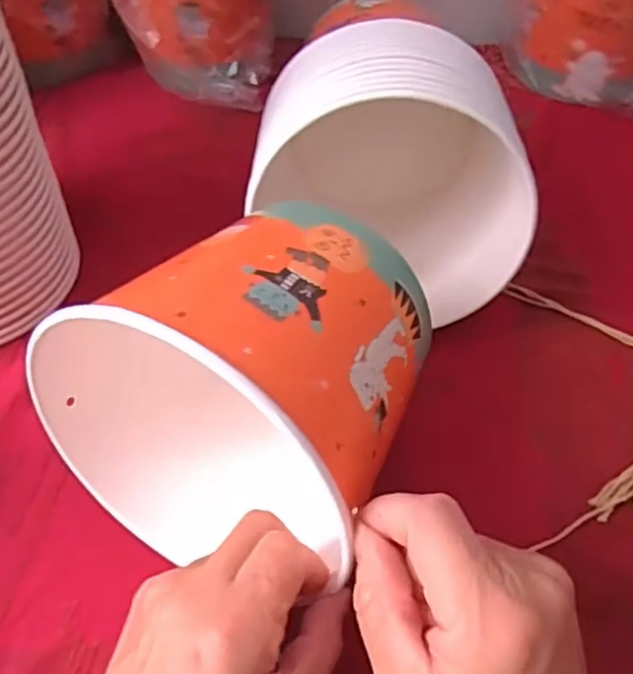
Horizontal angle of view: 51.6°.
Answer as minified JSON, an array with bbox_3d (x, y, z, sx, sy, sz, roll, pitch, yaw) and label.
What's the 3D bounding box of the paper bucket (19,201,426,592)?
[{"bbox_3d":[-0.038,0.007,0.316,0.162,0.139,0.136,17,51,13],"label":"paper bucket"}]

